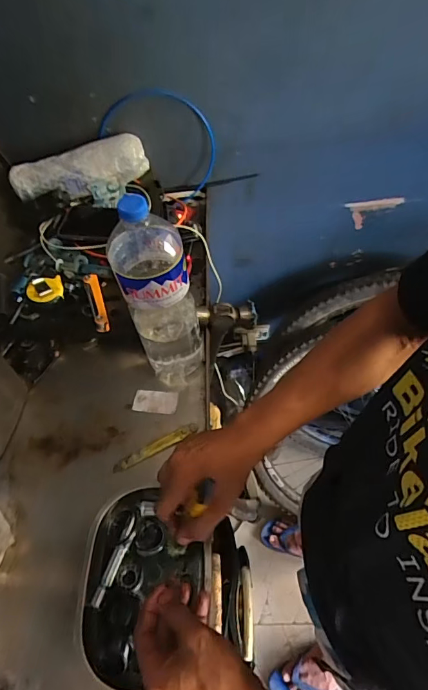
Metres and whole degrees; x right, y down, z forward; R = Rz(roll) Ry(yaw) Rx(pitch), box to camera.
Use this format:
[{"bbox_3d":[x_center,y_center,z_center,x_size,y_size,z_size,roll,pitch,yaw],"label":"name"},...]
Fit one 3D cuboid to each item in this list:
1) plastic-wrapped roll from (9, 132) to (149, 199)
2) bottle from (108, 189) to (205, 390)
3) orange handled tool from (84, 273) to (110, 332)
[{"bbox_3d":[-0.250,-0.330,0.785,0.251,0.074,0.063,-16,57,-6],"label":"plastic-wrapped roll"},{"bbox_3d":[-0.070,-0.060,0.558,0.091,0.307,0.091,-16,57,-6],"label":"bottle"},{"bbox_3d":[-0.189,-0.070,0.669,0.023,0.024,0.106,-18,57,-7],"label":"orange handled tool"}]

